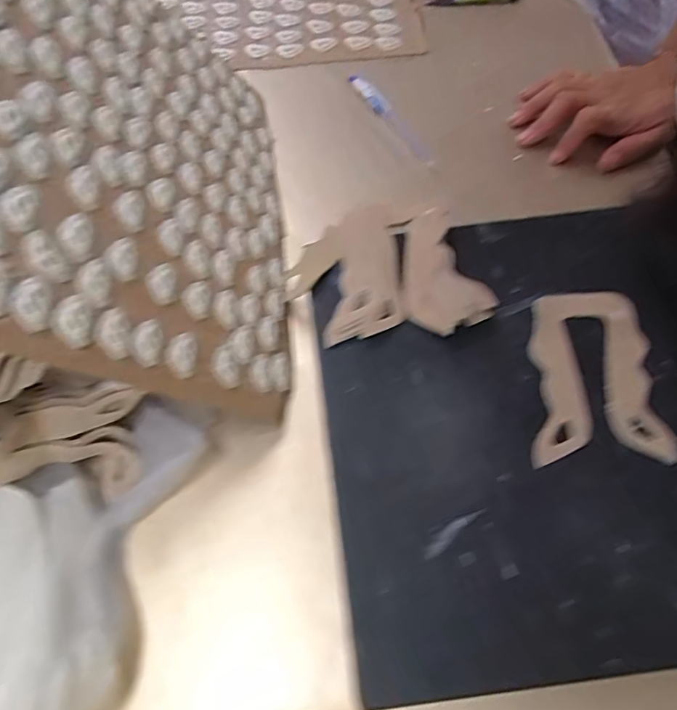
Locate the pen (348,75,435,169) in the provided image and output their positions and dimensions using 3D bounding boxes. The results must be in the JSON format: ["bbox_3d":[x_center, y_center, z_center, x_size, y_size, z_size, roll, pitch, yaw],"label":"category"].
[{"bbox_3d":[0.046,-0.215,0.497,0.011,0.011,0.129,-27,66,-12],"label":"pen"}]

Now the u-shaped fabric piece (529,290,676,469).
[{"bbox_3d":[0.164,0.011,0.359,0.083,0.004,0.116,-2,65,1],"label":"u-shaped fabric piece"}]

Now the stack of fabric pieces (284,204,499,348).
[{"bbox_3d":[0.032,-0.067,0.391,0.130,0.027,0.116,-3,63,0],"label":"stack of fabric pieces"}]

